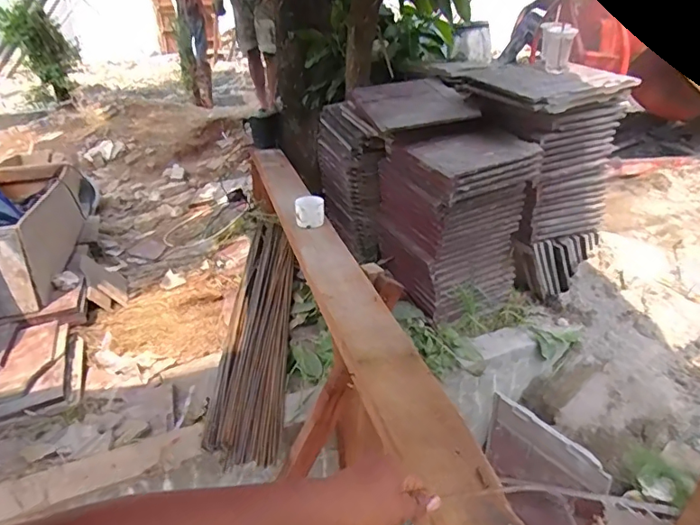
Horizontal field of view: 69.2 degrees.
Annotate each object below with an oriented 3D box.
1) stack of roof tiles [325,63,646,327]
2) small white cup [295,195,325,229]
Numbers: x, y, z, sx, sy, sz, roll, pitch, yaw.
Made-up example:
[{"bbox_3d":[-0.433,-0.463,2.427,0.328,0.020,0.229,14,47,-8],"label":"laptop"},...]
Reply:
[{"bbox_3d":[0.366,-0.328,1.900,0.699,0.684,0.874,-13,28,-22],"label":"stack of roof tiles"},{"bbox_3d":[-0.113,-0.143,1.426,0.082,0.070,0.074,-4,26,-4],"label":"small white cup"}]

